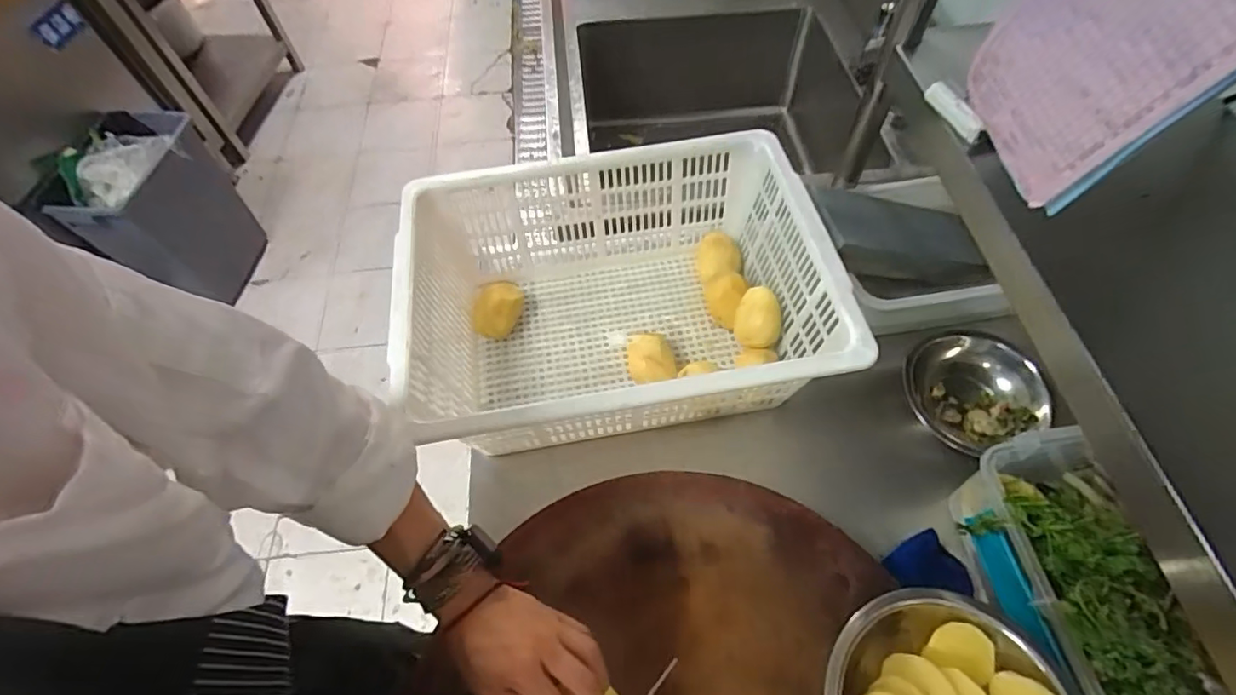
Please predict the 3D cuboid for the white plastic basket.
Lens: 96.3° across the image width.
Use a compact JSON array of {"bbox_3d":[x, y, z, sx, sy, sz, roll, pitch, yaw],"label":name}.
[{"bbox_3d":[-0.003,-0.052,0.693,0.473,0.186,0.354,-8,59,-3],"label":"white plastic basket"}]

